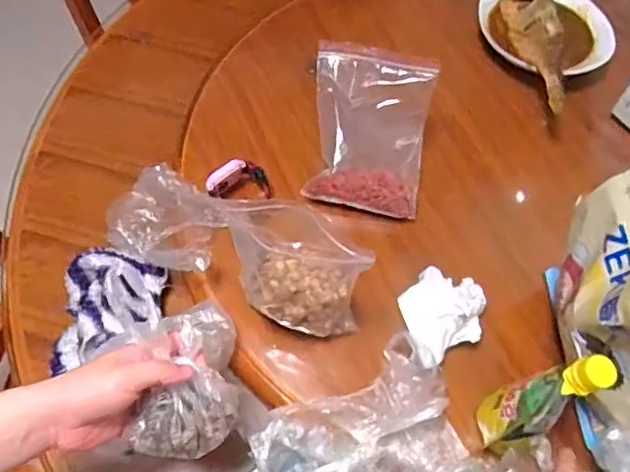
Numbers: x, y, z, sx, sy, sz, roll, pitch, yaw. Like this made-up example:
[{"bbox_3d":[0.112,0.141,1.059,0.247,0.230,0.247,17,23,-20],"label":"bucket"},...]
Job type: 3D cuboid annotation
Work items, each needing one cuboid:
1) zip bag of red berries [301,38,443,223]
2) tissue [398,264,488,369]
[{"bbox_3d":[0.061,-0.122,0.671,0.130,0.026,0.180,9,90,3],"label":"zip bag of red berries"},{"bbox_3d":[0.129,0.074,0.587,0.105,0.040,0.080,-28,62,-20],"label":"tissue"}]

